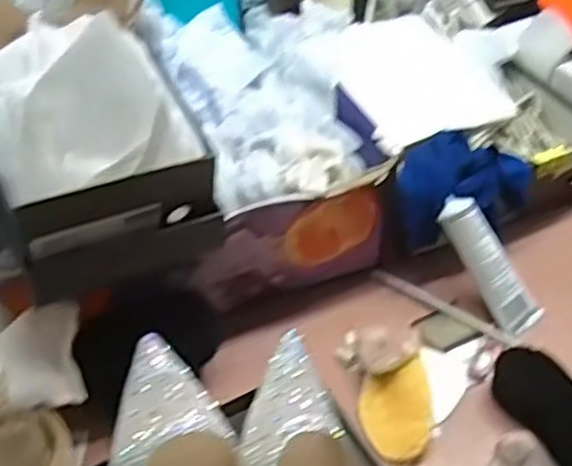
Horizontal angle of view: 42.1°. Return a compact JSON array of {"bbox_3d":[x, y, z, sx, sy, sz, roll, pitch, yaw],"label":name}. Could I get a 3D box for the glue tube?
[{"bbox_3d":[0.202,0.032,0.733,0.045,0.025,0.147,-33,93,-29],"label":"glue tube"}]

